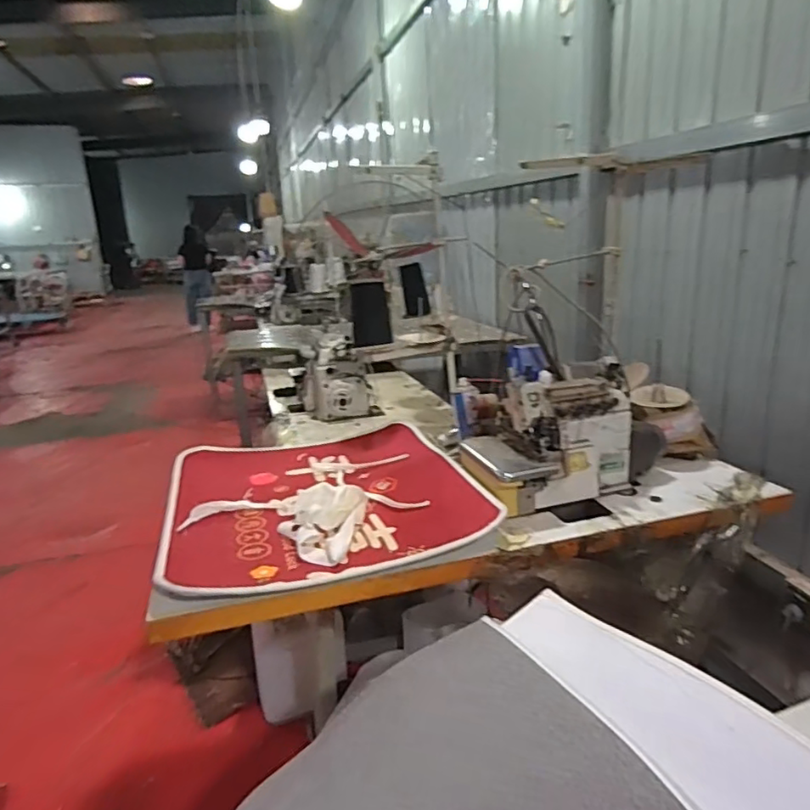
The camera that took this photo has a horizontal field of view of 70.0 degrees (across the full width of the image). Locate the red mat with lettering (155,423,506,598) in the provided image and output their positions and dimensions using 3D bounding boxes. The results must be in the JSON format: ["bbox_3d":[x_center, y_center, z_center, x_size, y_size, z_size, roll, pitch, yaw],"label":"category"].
[{"bbox_3d":[-0.176,0.164,1.168,0.567,0.057,0.600,-8,17,-17],"label":"red mat with lettering"}]

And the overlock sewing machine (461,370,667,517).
[{"bbox_3d":[0.313,0.056,1.212,0.422,0.228,0.219,-11,19,-27],"label":"overlock sewing machine"}]

